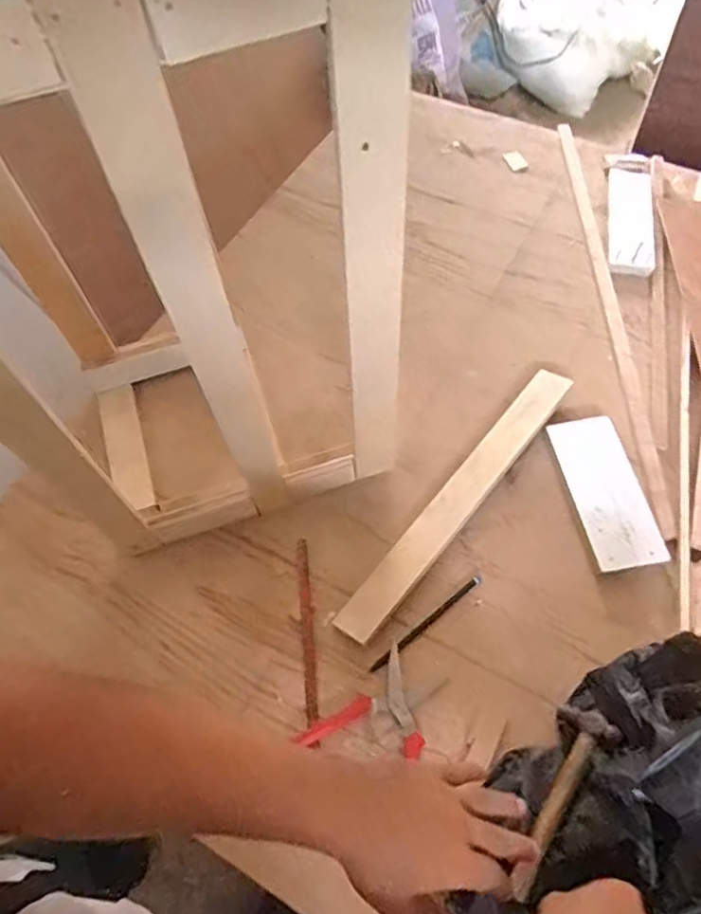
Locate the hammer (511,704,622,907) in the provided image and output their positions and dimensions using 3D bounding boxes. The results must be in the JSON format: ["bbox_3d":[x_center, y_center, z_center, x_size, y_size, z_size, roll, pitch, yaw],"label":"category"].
[{"bbox_3d":[0.199,0.326,0.611,0.053,0.029,0.187,30,60,19],"label":"hammer"}]

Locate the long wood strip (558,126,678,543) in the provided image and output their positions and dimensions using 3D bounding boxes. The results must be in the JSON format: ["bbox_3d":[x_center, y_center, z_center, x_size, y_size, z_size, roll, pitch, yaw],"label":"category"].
[{"bbox_3d":[0.381,-0.245,0.949,0.030,0.015,0.770,-2,60,2],"label":"long wood strip"}]

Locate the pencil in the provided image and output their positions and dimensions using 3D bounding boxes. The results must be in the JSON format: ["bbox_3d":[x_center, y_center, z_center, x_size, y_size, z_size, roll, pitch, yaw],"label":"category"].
[{"bbox_3d":[0.089,0.190,0.728,0.163,0.004,0.011,-36,64,-16],"label":"pencil"}]

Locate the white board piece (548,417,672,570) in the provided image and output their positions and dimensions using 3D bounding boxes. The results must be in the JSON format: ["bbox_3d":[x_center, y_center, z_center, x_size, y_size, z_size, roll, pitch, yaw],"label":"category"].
[{"bbox_3d":[0.312,0.040,0.779,0.085,0.016,0.198,-11,61,-3],"label":"white board piece"}]

